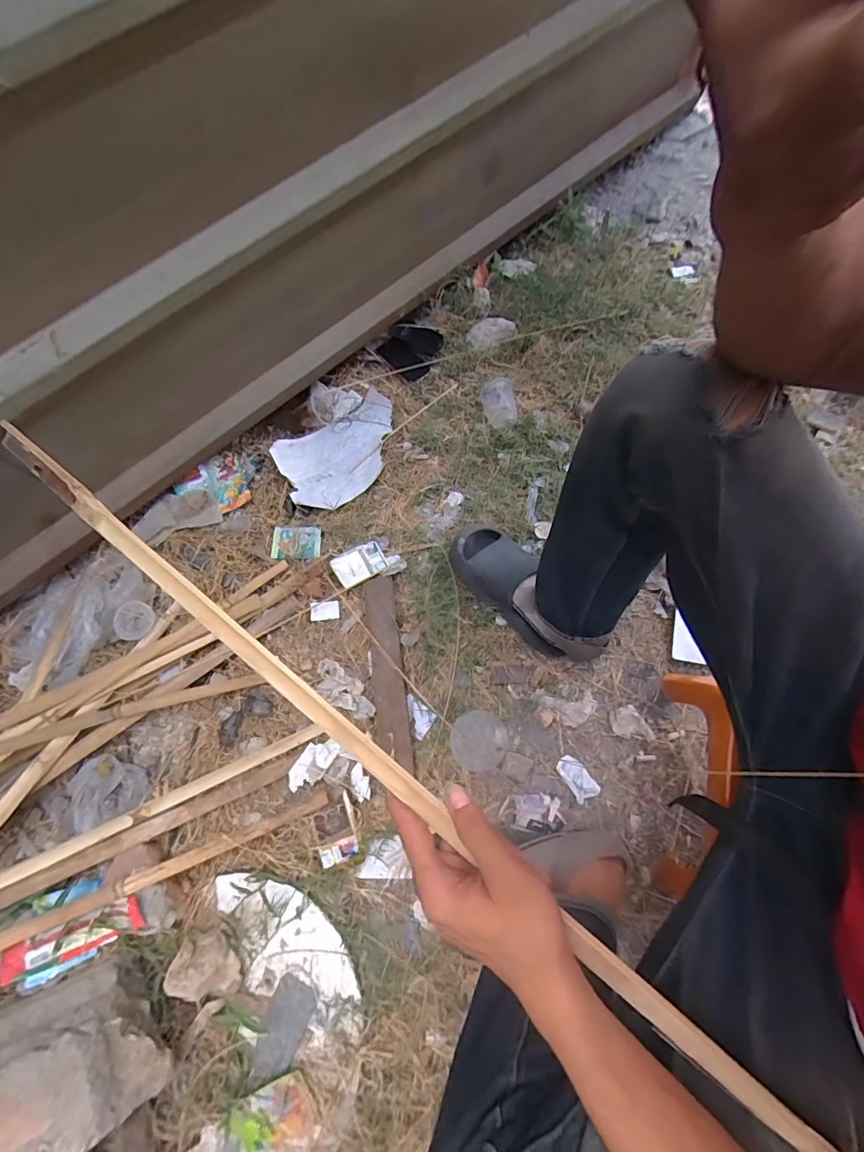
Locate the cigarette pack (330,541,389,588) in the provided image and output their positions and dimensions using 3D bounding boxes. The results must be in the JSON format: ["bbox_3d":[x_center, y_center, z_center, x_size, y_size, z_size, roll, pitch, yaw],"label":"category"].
[{"bbox_3d":[-0.137,-0.024,0.867,0.097,0.017,0.064,-27,72,-12],"label":"cigarette pack"}]

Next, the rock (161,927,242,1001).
[{"bbox_3d":[-0.316,0.555,0.647,0.096,0.040,0.074,24,74,12],"label":"rock"}]

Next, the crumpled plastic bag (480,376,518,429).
[{"bbox_3d":[0.140,-0.361,0.957,0.072,0.026,0.123,-3,73,2],"label":"crumpled plastic bag"}]

